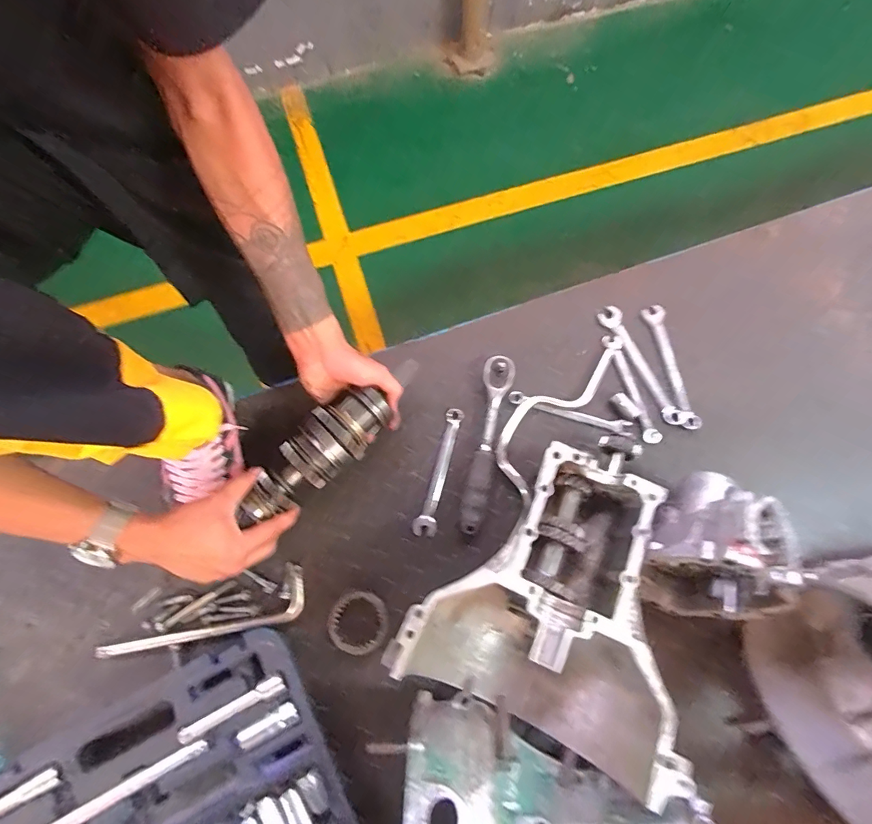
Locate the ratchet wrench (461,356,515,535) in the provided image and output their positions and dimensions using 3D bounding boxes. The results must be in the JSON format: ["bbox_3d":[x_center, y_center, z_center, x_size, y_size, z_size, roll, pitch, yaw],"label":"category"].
[{"bbox_3d":[0.066,0.040,0.594,0.040,0.034,0.241,13,78,5],"label":"ratchet wrench"}]

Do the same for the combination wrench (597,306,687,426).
[{"bbox_3d":[0.297,-0.068,0.629,0.029,0.014,0.193,-26,78,-4],"label":"combination wrench"}]

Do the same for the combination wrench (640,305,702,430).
[{"bbox_3d":[0.342,-0.068,0.629,0.028,0.014,0.188,-11,77,-1],"label":"combination wrench"}]

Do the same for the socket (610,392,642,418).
[{"bbox_3d":[0.267,-0.008,0.615,0.020,0.016,0.042,-40,79,-7],"label":"socket"}]

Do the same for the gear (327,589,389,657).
[{"bbox_3d":[-0.095,0.260,0.537,0.071,0.012,0.070,0,73,1],"label":"gear"}]

